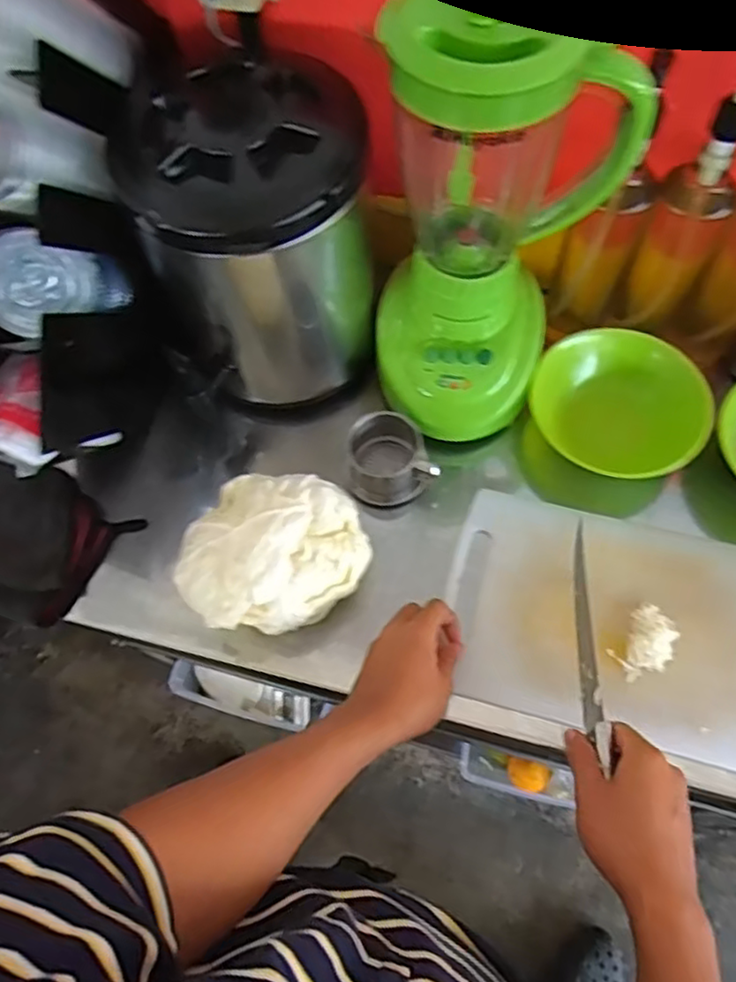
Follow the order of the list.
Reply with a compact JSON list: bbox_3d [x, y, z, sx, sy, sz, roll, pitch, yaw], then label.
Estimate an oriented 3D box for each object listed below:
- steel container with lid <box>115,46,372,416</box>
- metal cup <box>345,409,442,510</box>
[{"bbox_3d":[-0.109,-0.253,0.680,0.198,0.295,0.223,-17,65,-5],"label":"steel container with lid"},{"bbox_3d":[0.023,-0.030,0.699,0.085,0.088,0.070,-8,65,-1],"label":"metal cup"}]

